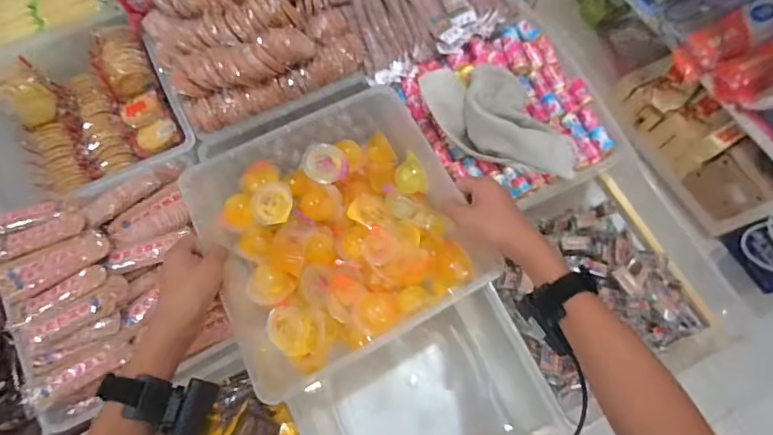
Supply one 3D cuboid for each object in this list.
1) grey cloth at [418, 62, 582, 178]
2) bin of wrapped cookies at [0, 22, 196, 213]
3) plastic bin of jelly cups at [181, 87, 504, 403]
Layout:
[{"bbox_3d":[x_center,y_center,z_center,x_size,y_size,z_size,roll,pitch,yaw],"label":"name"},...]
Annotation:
[{"bbox_3d":[0.169,-0.147,0.669,0.234,0.068,0.113,25,73,7],"label":"grey cloth"},{"bbox_3d":[-0.478,-0.150,0.734,0.288,0.110,0.257,-27,74,-9],"label":"bin of wrapped cookies"},{"bbox_3d":[-0.065,0.016,0.572,0.303,0.090,0.292,-25,74,-9],"label":"plastic bin of jelly cups"}]

